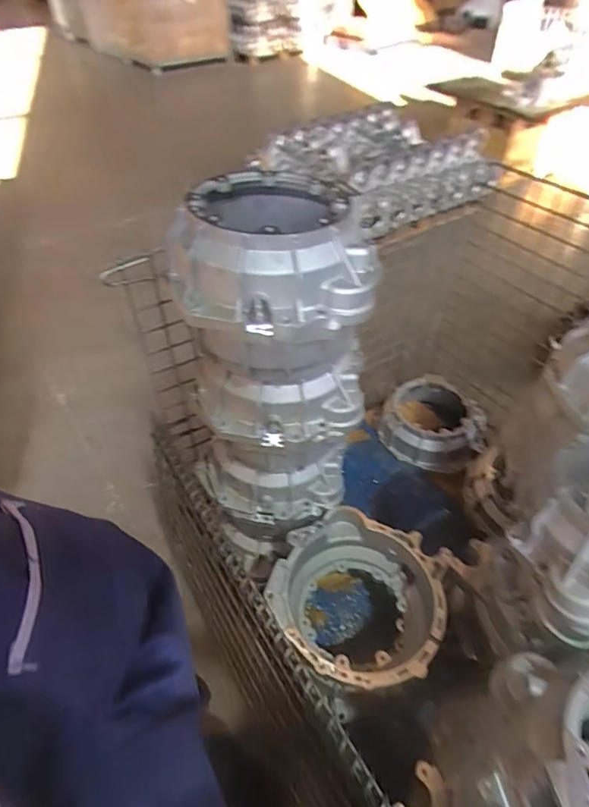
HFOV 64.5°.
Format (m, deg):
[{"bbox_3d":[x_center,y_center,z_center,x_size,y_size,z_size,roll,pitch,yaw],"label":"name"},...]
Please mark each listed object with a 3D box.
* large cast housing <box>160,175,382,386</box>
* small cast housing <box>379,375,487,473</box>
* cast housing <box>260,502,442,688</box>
[{"bbox_3d":[-0.044,-0.204,0.742,0.270,0.231,0.297,-8,47,-7],"label":"large cast housing"},{"bbox_3d":[0.430,0.061,1.439,0.301,0.155,0.292,17,49,16],"label":"small cast housing"},{"bbox_3d":[0.121,0.396,0.942,0.322,0.137,0.315,13,48,13],"label":"cast housing"}]

